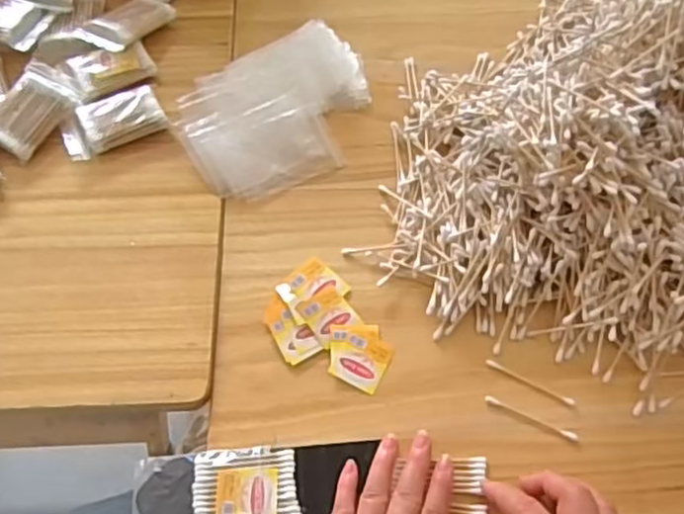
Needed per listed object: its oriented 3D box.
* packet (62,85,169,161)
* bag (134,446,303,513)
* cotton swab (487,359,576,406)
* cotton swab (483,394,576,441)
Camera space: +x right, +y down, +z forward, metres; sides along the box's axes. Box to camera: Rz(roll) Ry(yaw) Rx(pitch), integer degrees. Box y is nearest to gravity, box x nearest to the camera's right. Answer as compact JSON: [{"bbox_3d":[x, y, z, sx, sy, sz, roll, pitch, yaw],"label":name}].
[{"bbox_3d":[-0.215,-0.129,0.653,0.092,0.012,0.057,-25,63,-14],"label":"packet"},{"bbox_3d":[-0.089,0.168,0.492,0.115,0.005,0.063,-5,60,-3],"label":"bag"},{"bbox_3d":[0.146,0.096,0.540,0.071,0.004,0.006,26,63,14],"label":"cotton swab"},{"bbox_3d":[0.142,0.120,0.523,0.072,0.004,0.006,23,63,13],"label":"cotton swab"}]

